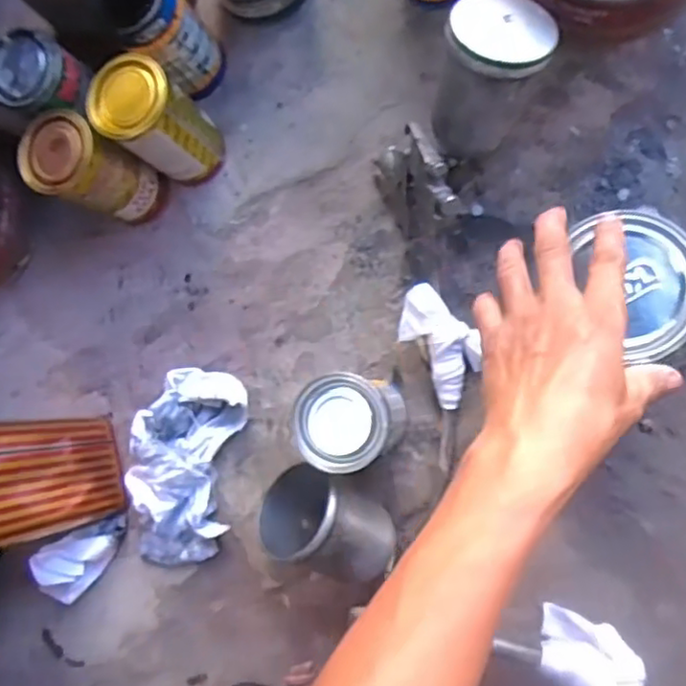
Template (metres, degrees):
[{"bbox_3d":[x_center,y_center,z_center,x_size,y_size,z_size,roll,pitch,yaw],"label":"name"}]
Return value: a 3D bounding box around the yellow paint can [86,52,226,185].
[{"bbox_3d":[-0.171,-0.206,0.621,0.075,0.131,0.076,-1,85,13],"label":"yellow paint can"}]

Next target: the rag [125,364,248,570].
[{"bbox_3d":[-0.159,0.121,0.635,0.110,0.041,0.193,10,88,13],"label":"rag"}]

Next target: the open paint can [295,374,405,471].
[{"bbox_3d":[0.009,0.065,0.560,0.078,0.132,0.076,3,86,14],"label":"open paint can"}]

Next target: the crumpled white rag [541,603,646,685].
[{"bbox_3d":[0.222,0.278,0.540,0.062,0.049,0.142,-45,77,6],"label":"crumpled white rag"}]

